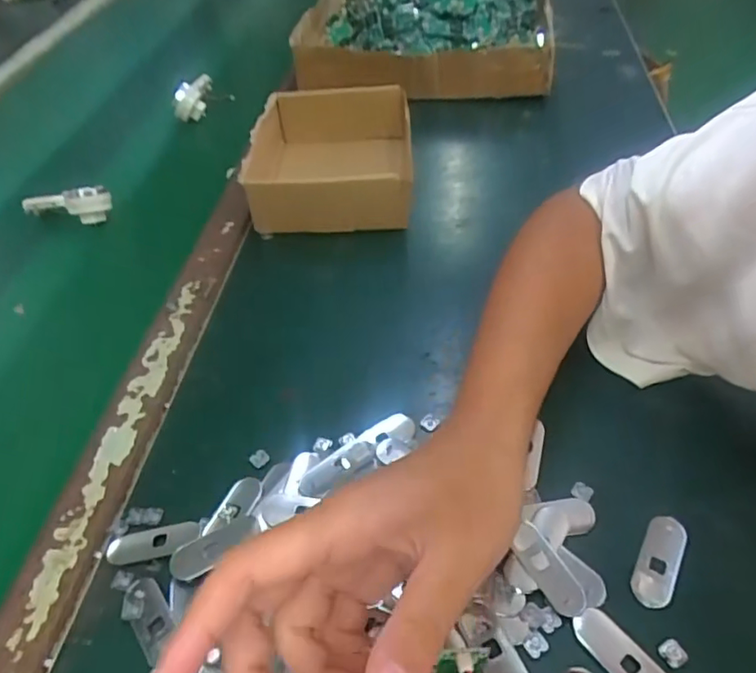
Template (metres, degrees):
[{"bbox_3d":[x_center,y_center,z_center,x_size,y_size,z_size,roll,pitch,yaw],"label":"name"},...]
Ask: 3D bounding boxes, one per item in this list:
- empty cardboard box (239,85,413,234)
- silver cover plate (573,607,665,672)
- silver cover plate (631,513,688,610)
[{"bbox_3d":[-0.040,-0.168,0.535,0.138,0.055,0.165,-1,47,4],"label":"empty cardboard box"},{"bbox_3d":[0.112,0.146,0.261,0.018,0.004,0.049,-32,52,-23],"label":"silver cover plate"},{"bbox_3d":[0.143,0.114,0.293,0.018,0.006,0.049,22,52,24],"label":"silver cover plate"}]

